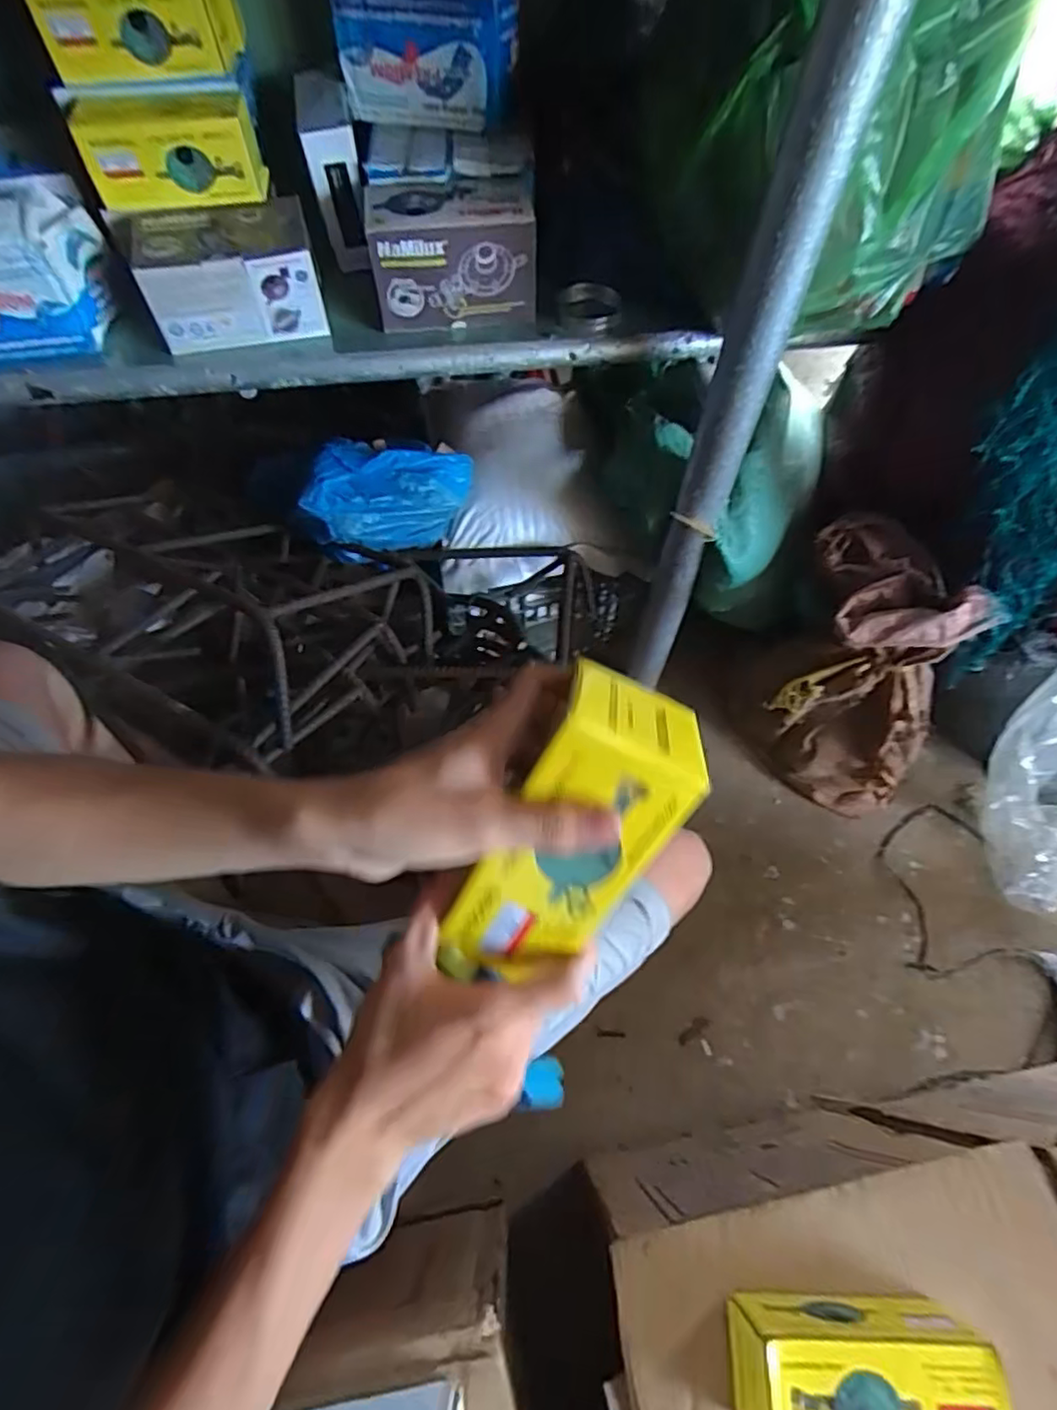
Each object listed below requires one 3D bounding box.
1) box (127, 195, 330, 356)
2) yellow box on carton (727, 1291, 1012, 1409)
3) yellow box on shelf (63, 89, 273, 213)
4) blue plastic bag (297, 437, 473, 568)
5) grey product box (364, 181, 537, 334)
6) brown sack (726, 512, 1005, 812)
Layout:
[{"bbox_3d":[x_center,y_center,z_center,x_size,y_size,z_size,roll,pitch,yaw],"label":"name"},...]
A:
[{"bbox_3d":[-0.315,-0.460,0.690,0.172,0.086,0.115,-13,64,-5],"label":"box"},{"bbox_3d":[0.224,0.457,0.435,0.161,0.063,0.079,2,64,2],"label":"yellow box on carton"},{"bbox_3d":[-0.365,-0.559,0.654,0.171,0.068,0.074,-1,64,1],"label":"yellow box on shelf"},{"bbox_3d":[-0.194,-0.289,0.923,0.239,0.153,0.126,-13,64,-5],"label":"blue plastic bag"},{"bbox_3d":[-0.081,-0.485,0.696,0.167,0.100,0.097,-7,64,-3],"label":"grey product box"},{"bbox_3d":[0.504,-0.036,1.000,0.315,0.456,0.225,38,70,17],"label":"brown sack"}]

